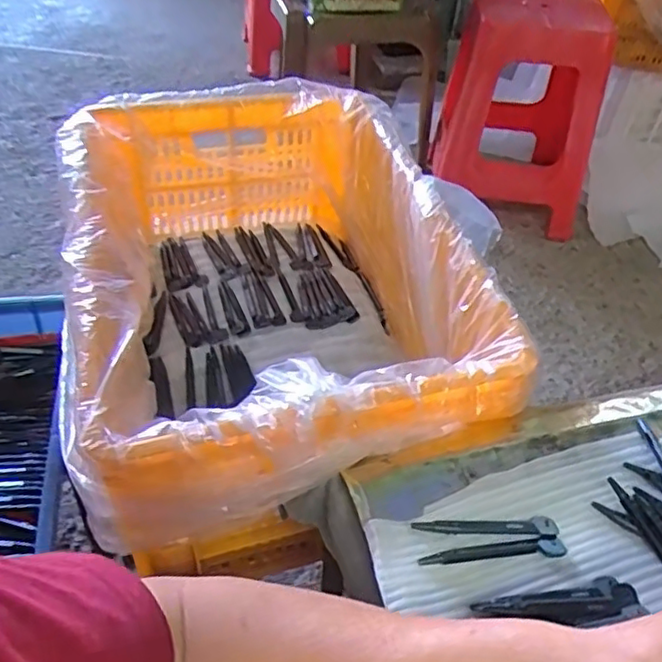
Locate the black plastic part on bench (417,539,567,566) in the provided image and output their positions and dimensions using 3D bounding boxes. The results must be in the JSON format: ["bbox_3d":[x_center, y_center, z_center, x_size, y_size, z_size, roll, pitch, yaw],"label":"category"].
[{"bbox_3d":[0.104,0.143,0.417,0.099,0.008,0.012,-3,45,-8],"label":"black plastic part on bench"}]

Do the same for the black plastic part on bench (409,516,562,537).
[{"bbox_3d":[0.103,0.130,0.431,0.098,0.004,0.014,0,45,-5],"label":"black plastic part on bench"}]

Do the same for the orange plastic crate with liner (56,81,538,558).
[{"bbox_3d":[-0.065,-0.040,0.674,0.354,0.215,0.513,-7,46,-12],"label":"orange plastic crate with liner"}]

